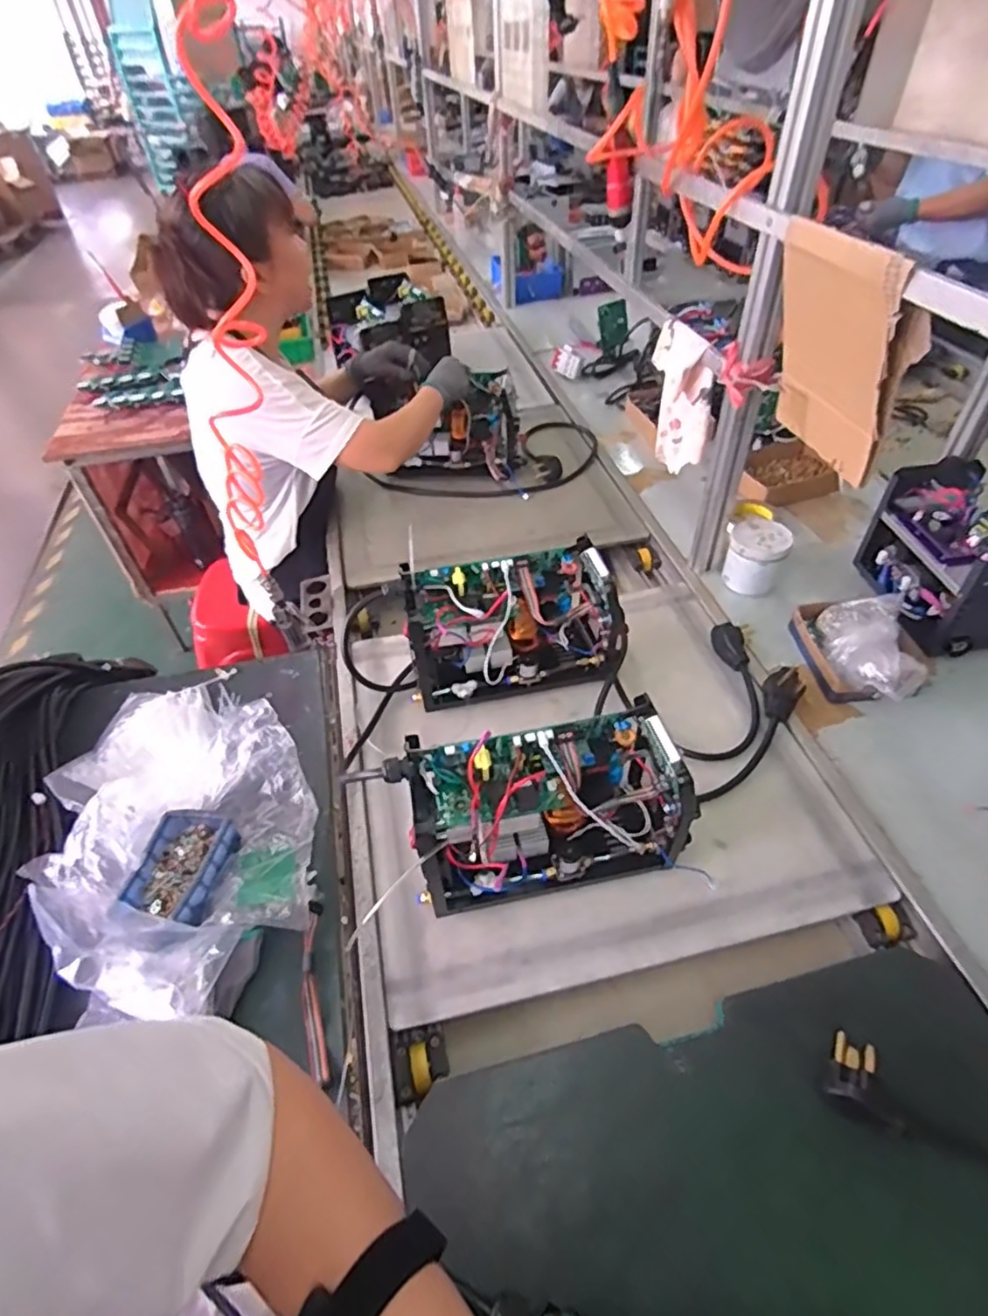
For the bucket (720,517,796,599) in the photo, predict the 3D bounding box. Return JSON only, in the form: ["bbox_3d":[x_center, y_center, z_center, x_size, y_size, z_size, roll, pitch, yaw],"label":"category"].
[{"bbox_3d":[0.443,-0.169,1.083,0.092,0.108,0.085,-2,46,2],"label":"bucket"}]

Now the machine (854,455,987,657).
[{"bbox_3d":[0.725,-0.152,1.005,0.155,0.191,0.265,-6,46,-2],"label":"machine"}]

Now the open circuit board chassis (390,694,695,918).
[{"bbox_3d":[0.061,0.174,0.723,0.300,0.189,0.124,-10,47,-6],"label":"open circuit board chassis"}]

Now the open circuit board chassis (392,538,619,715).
[{"bbox_3d":[0.035,-0.041,0.940,0.309,0.190,0.127,-8,47,-4],"label":"open circuit board chassis"}]

